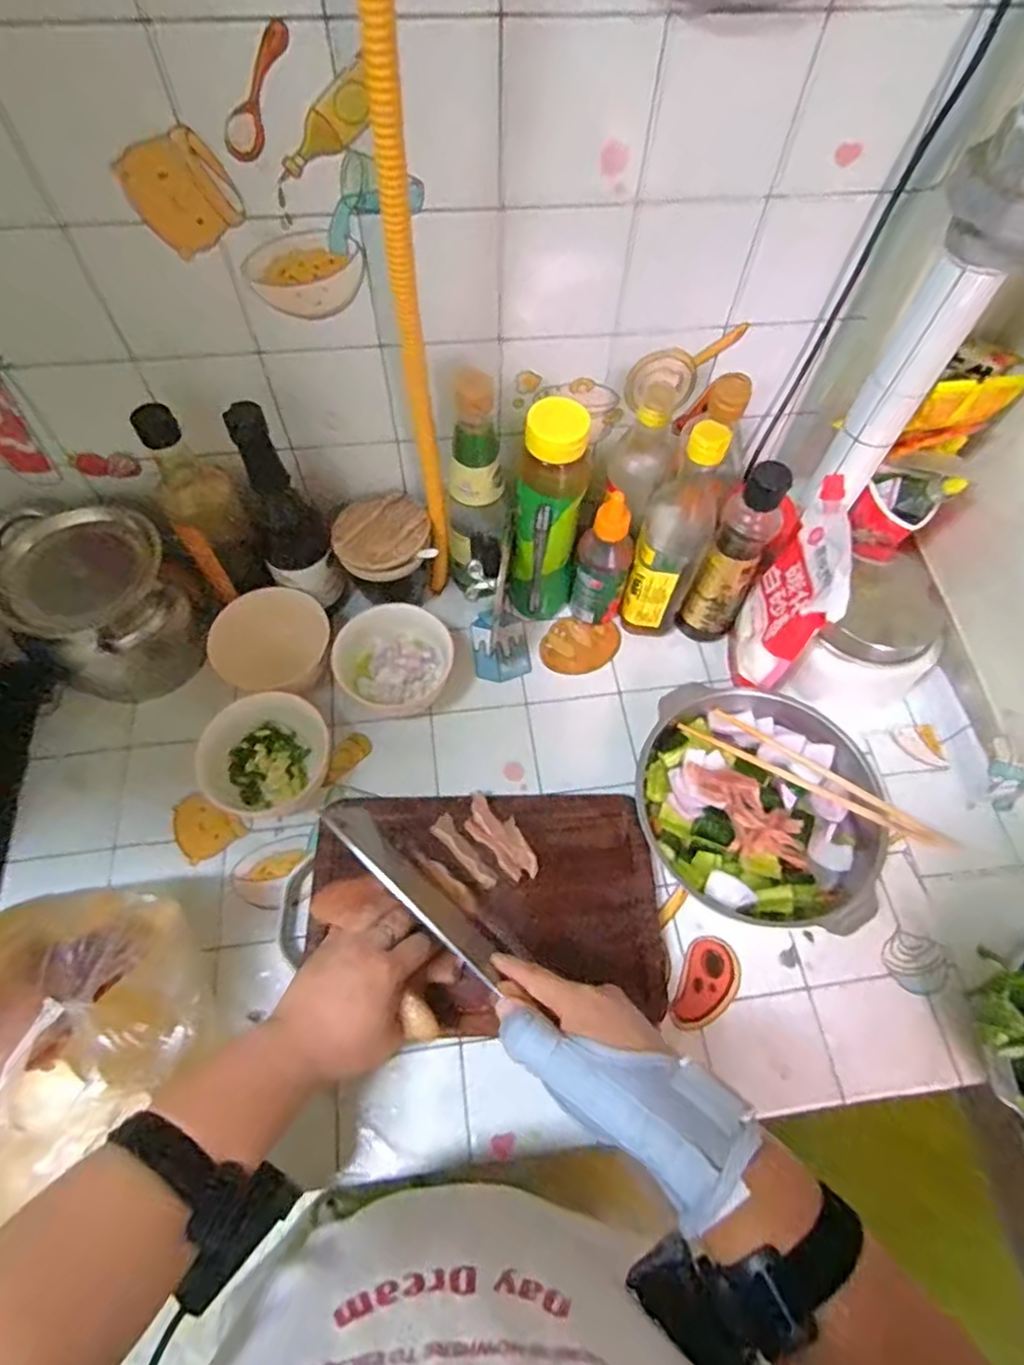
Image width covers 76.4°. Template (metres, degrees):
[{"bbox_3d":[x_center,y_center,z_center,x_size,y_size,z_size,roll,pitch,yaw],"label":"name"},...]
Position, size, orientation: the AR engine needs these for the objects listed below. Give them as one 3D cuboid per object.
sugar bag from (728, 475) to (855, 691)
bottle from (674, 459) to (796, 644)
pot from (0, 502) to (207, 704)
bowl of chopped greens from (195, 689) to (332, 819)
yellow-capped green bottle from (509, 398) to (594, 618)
[{"bbox_3d":[0.258,-0.075,0.613,0.055,0.206,0.105,22,64,10],"label":"sugar bag"},{"bbox_3d":[0.212,-0.112,0.629,0.055,0.217,0.046,27,65,12],"label":"bottle"},{"bbox_3d":[-0.393,-0.073,0.634,0.141,0.142,0.188,-32,67,-17],"label":"pot"},{"bbox_3d":[-0.229,0.068,0.602,0.092,0.070,0.114,41,69,18],"label":"bowl of chopped greens"},{"bbox_3d":[0.032,-0.146,0.626,0.062,0.247,0.058,9,62,3],"label":"yellow-capped green bottle"}]

